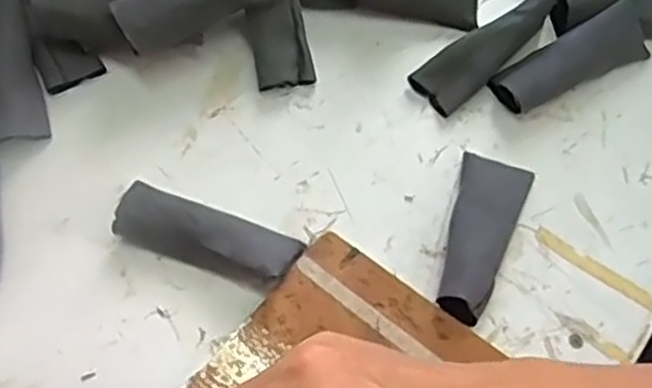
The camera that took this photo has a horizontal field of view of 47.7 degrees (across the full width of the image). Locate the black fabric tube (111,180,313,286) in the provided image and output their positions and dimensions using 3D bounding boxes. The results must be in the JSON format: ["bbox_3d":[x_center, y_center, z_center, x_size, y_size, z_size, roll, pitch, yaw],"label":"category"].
[{"bbox_3d":[-0.068,0.023,0.418,0.104,0.025,0.034,20,66,12],"label":"black fabric tube"}]

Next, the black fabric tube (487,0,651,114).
[{"bbox_3d":[0.156,-0.087,0.469,0.104,0.031,0.029,-25,65,-10],"label":"black fabric tube"}]

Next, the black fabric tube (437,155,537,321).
[{"bbox_3d":[0.089,0.022,0.423,0.040,0.023,0.105,18,52,11],"label":"black fabric tube"}]

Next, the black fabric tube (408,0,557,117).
[{"bbox_3d":[0.104,-0.094,0.469,0.104,0.018,0.034,-38,66,8],"label":"black fabric tube"}]

